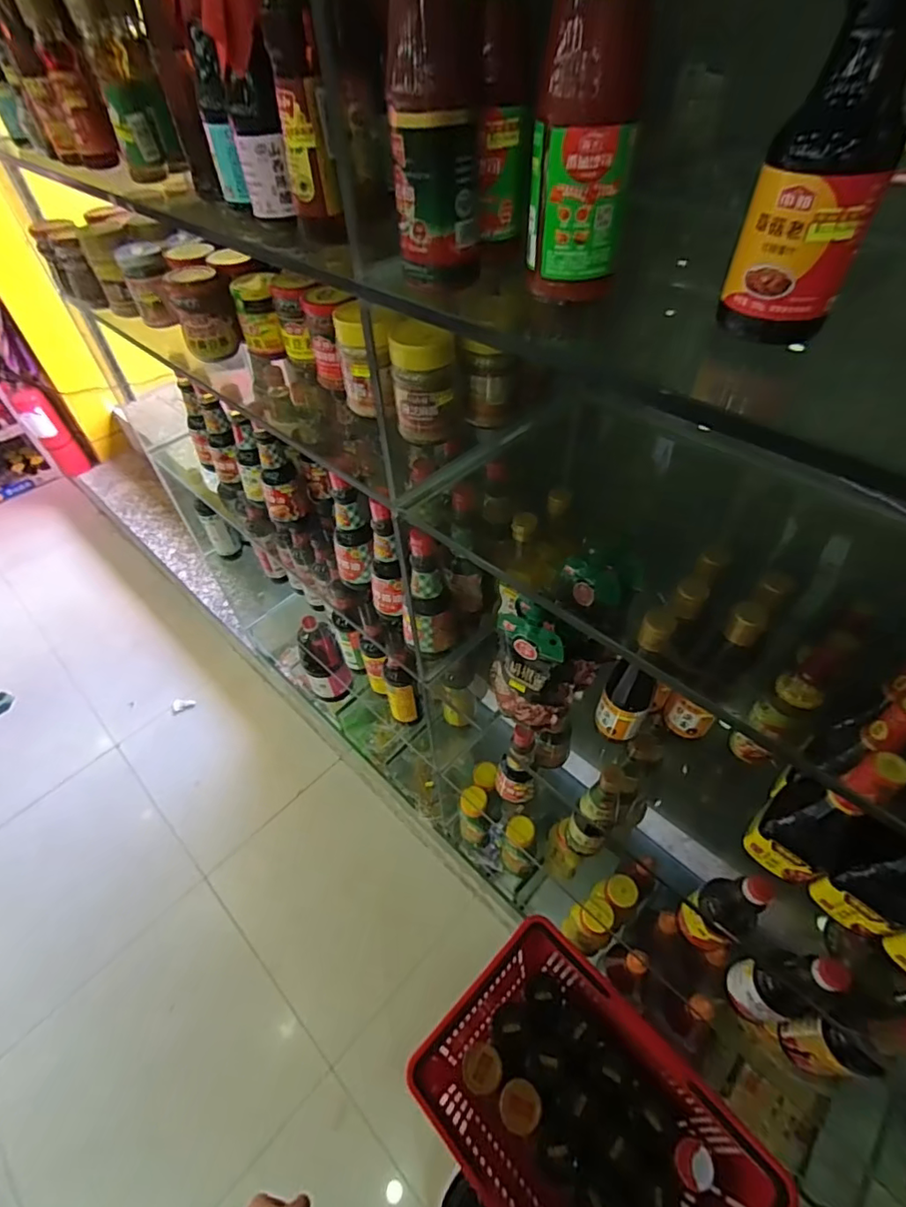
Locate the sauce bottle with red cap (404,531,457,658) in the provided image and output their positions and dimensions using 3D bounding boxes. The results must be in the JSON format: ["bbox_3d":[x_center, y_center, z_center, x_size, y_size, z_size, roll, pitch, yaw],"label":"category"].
[{"bbox_3d":[-0.033,-0.006,0.695,0.065,0.204,0.059,-1,49,1],"label":"sauce bottle with red cap"}]

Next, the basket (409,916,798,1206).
[{"bbox_3d":[0.209,0.833,0.850,0.330,0.179,0.481,-37,57,-26],"label":"basket"}]

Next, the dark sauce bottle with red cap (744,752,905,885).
[{"bbox_3d":[0.349,0.197,0.498,0.059,0.200,0.073,-24,53,-18],"label":"dark sauce bottle with red cap"}]

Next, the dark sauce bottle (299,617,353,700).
[{"bbox_3d":[-0.333,0.160,1.370,0.101,0.264,0.111,-1,49,1],"label":"dark sauce bottle"}]

